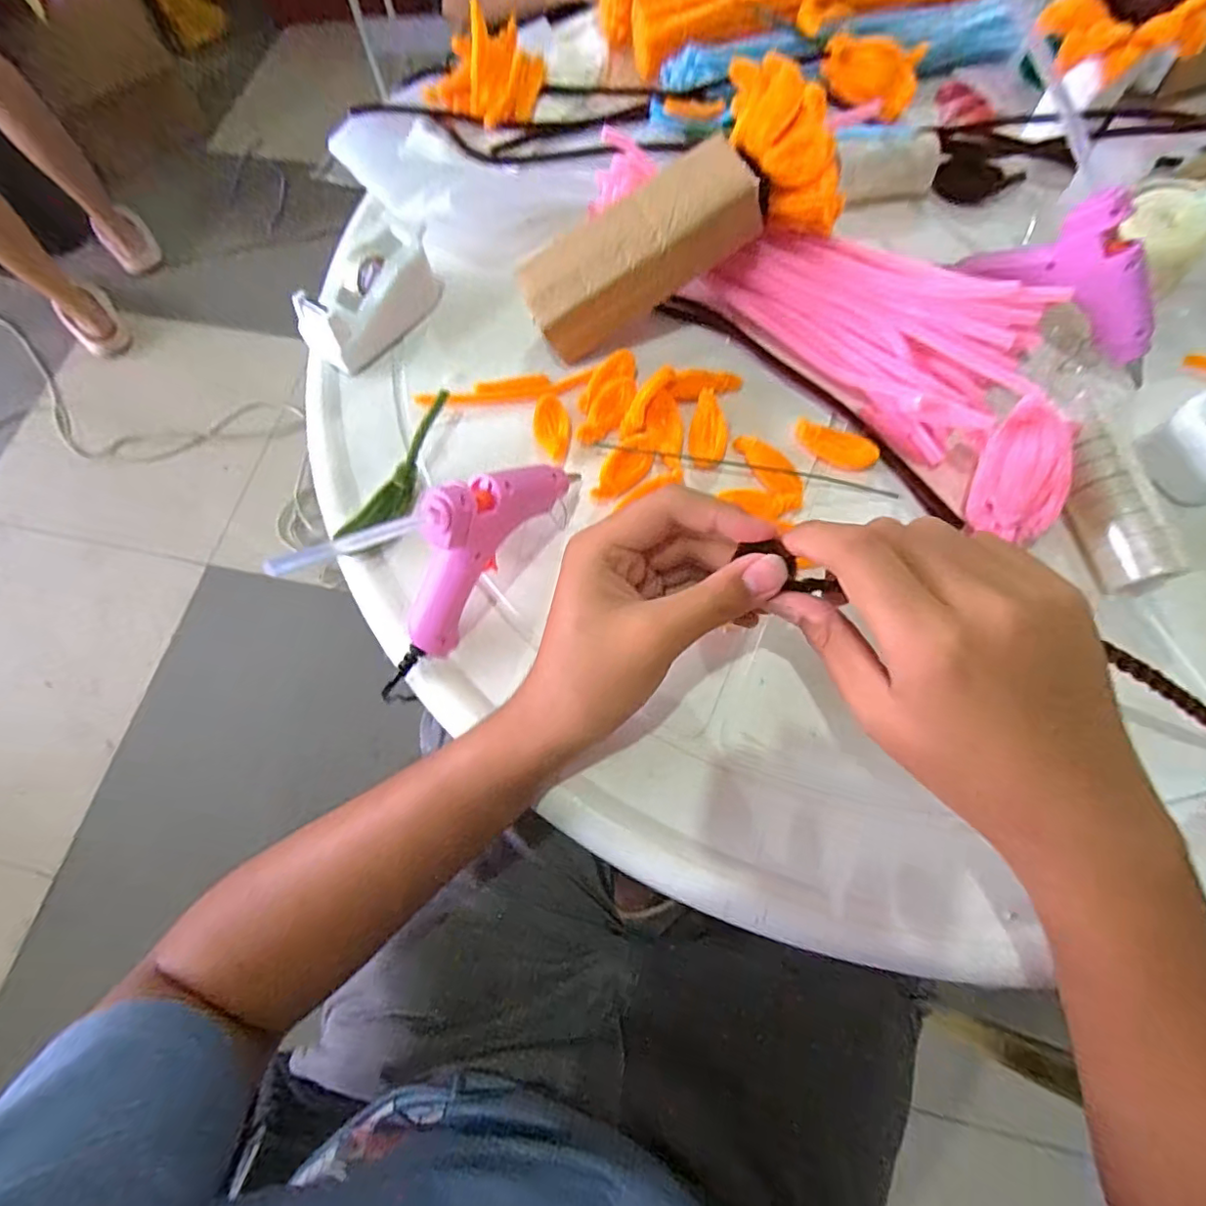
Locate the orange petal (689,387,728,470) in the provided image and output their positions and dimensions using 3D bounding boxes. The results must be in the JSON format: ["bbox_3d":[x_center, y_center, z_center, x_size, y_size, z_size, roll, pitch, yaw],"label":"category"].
[{"bbox_3d":[0.070,-0.117,0.382,0.024,0.006,0.052,2,83,3],"label":"orange petal"}]

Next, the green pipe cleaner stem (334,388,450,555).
[{"bbox_3d":[-0.133,-0.086,0.376,0.033,0.013,0.120,29,89,12],"label":"green pipe cleaner stem"}]

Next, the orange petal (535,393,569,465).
[{"bbox_3d":[-0.034,-0.118,0.386,0.022,0.008,0.050,-6,70,0],"label":"orange petal"}]

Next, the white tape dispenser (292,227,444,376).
[{"bbox_3d":[-0.165,-0.218,0.413,0.042,0.045,0.103,35,75,14],"label":"white tape dispenser"}]

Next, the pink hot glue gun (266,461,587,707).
[{"bbox_3d":[-0.077,-0.029,0.299,0.031,0.112,0.160,42,77,15],"label":"pink hot glue gun"}]

